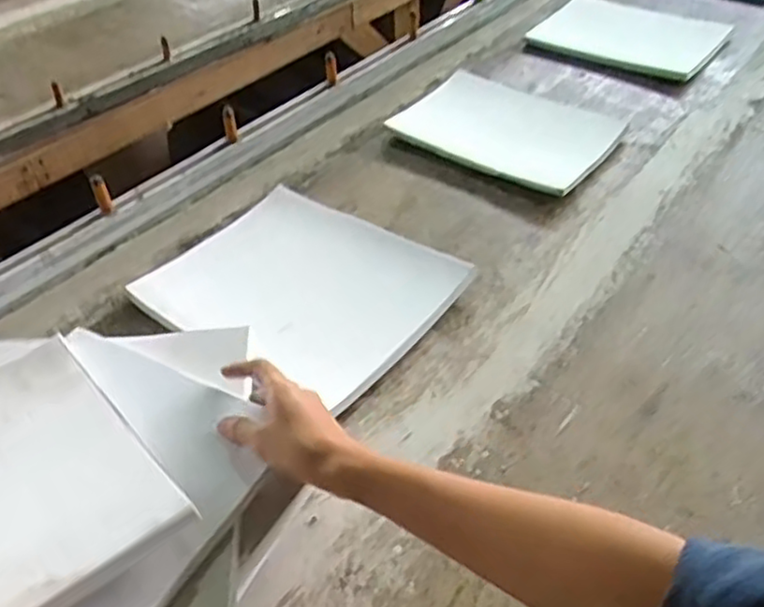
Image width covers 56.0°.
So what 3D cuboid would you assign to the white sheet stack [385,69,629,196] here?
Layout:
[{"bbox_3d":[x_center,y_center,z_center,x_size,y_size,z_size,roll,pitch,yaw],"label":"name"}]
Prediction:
[{"bbox_3d":[0.158,-0.235,0.942,0.284,0.029,0.211,24,49,26],"label":"white sheet stack"}]

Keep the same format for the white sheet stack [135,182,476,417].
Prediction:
[{"bbox_3d":[-0.076,-0.019,0.721,0.269,0.032,0.212,23,49,25],"label":"white sheet stack"}]

